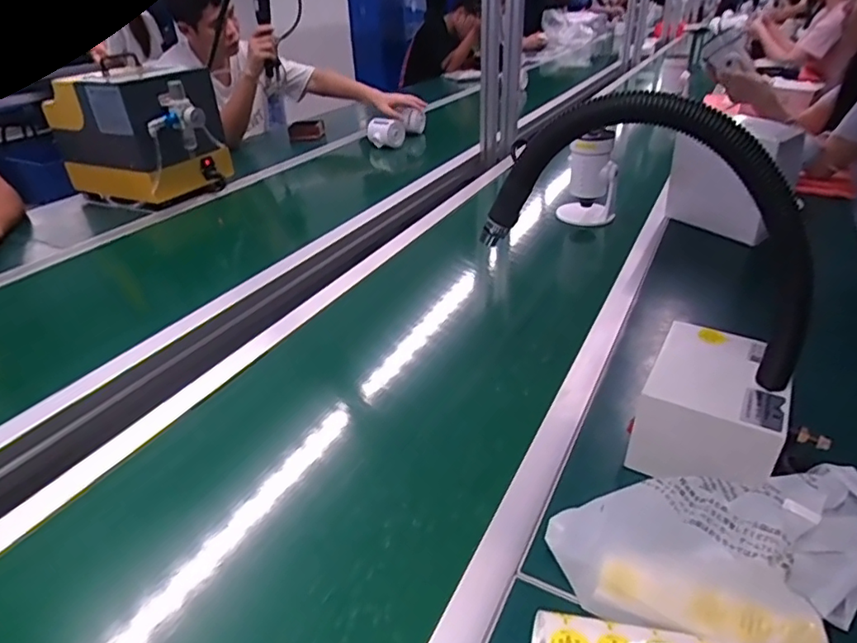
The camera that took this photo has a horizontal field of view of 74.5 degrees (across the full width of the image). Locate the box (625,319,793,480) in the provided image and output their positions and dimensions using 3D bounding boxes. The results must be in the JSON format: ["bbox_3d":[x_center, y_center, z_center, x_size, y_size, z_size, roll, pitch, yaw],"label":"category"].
[{"bbox_3d":[0.303,0.087,0.597,0.126,0.096,0.152,18,36,30],"label":"box"}]

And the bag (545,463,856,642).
[{"bbox_3d":[0.259,0.183,0.500,0.218,0.050,0.234,21,38,34],"label":"bag"}]

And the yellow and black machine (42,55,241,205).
[{"bbox_3d":[-0.708,-0.468,1.401,0.389,0.286,0.249,13,33,23],"label":"yellow and black machine"}]

